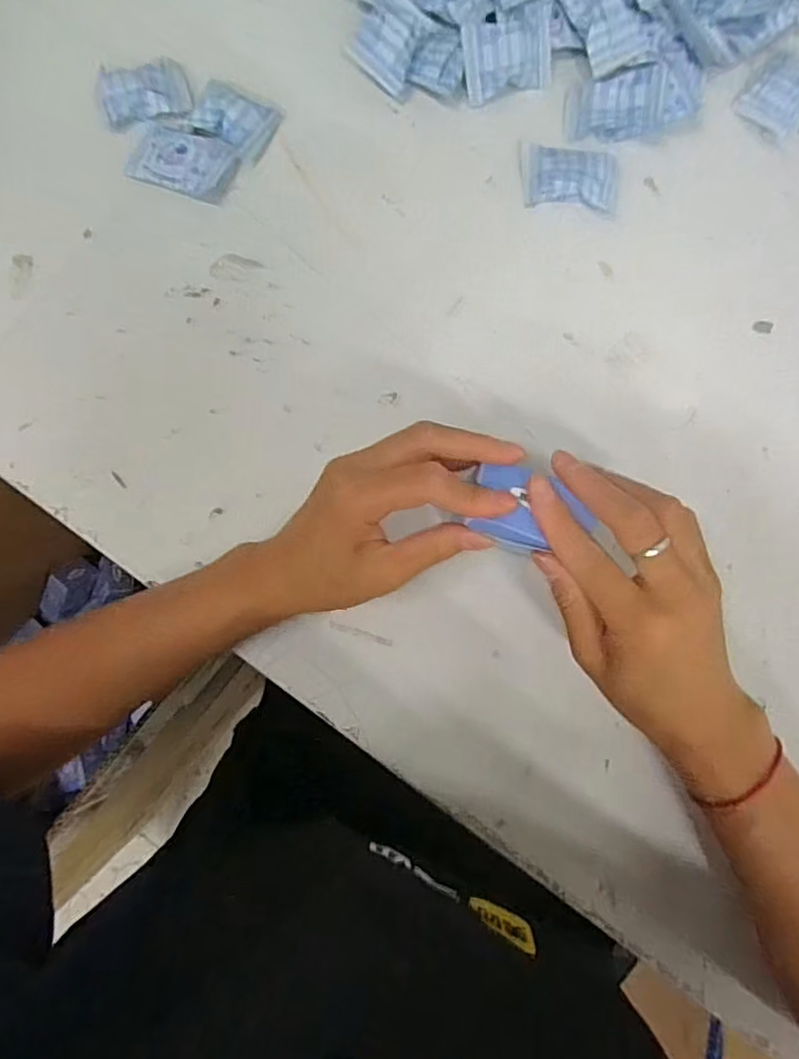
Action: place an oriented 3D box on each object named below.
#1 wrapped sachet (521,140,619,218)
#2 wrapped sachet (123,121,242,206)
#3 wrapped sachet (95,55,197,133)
[{"bbox_3d":[0.113,-0.234,0.400,0.065,0.015,0.042,6,82,-2],"label":"wrapped sachet"},{"bbox_3d":[-0.140,-0.237,0.391,0.062,0.011,0.042,20,82,0],"label":"wrapped sachet"},{"bbox_3d":[-0.166,-0.284,0.393,0.056,0.021,0.040,-19,84,-5],"label":"wrapped sachet"}]

